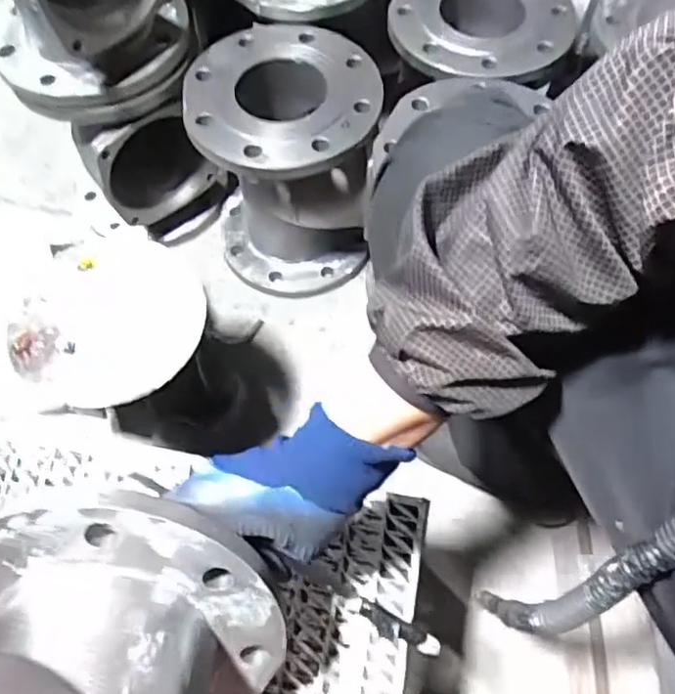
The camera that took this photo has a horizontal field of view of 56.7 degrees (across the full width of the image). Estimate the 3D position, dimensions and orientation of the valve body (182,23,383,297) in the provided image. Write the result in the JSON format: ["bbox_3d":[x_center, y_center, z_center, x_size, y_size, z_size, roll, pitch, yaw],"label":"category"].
[{"bbox_3d":[-0.059,-0.212,0.772,0.198,0.265,0.193,0,64,0],"label":"valve body"}]

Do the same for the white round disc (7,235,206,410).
[{"bbox_3d":[-0.203,-0.026,0.558,0.160,0.027,0.171,0,64,0],"label":"white round disc"}]

